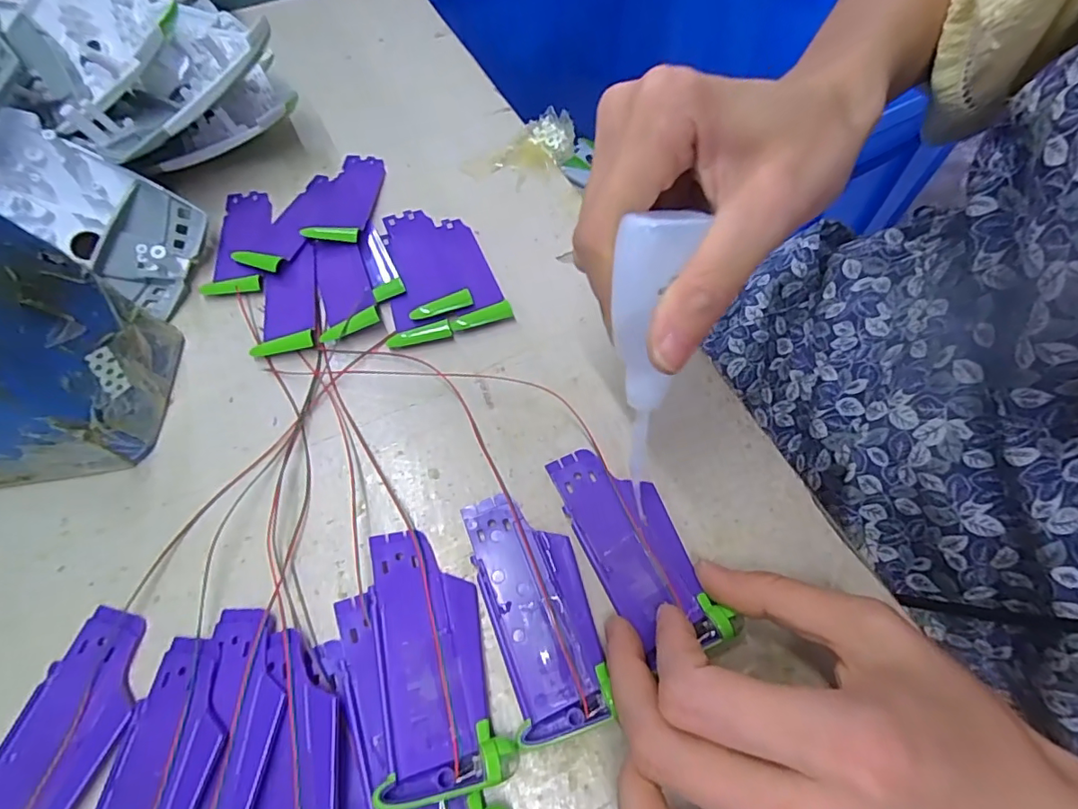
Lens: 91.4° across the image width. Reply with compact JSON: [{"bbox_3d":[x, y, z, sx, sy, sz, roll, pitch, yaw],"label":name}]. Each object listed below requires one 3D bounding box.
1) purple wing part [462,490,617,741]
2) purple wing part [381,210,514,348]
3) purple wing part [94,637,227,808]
[{"bbox_3d":[-0.001,0.075,0.202,0.037,0.007,0.088,-15,62,-9],"label":"purple wing part"},{"bbox_3d":[-0.055,-0.073,0.282,0.057,0.004,0.088,-14,62,-9],"label":"purple wing part"},{"bbox_3d":[-0.125,0.125,0.169,0.039,0.012,0.089,5,61,2],"label":"purple wing part"}]

